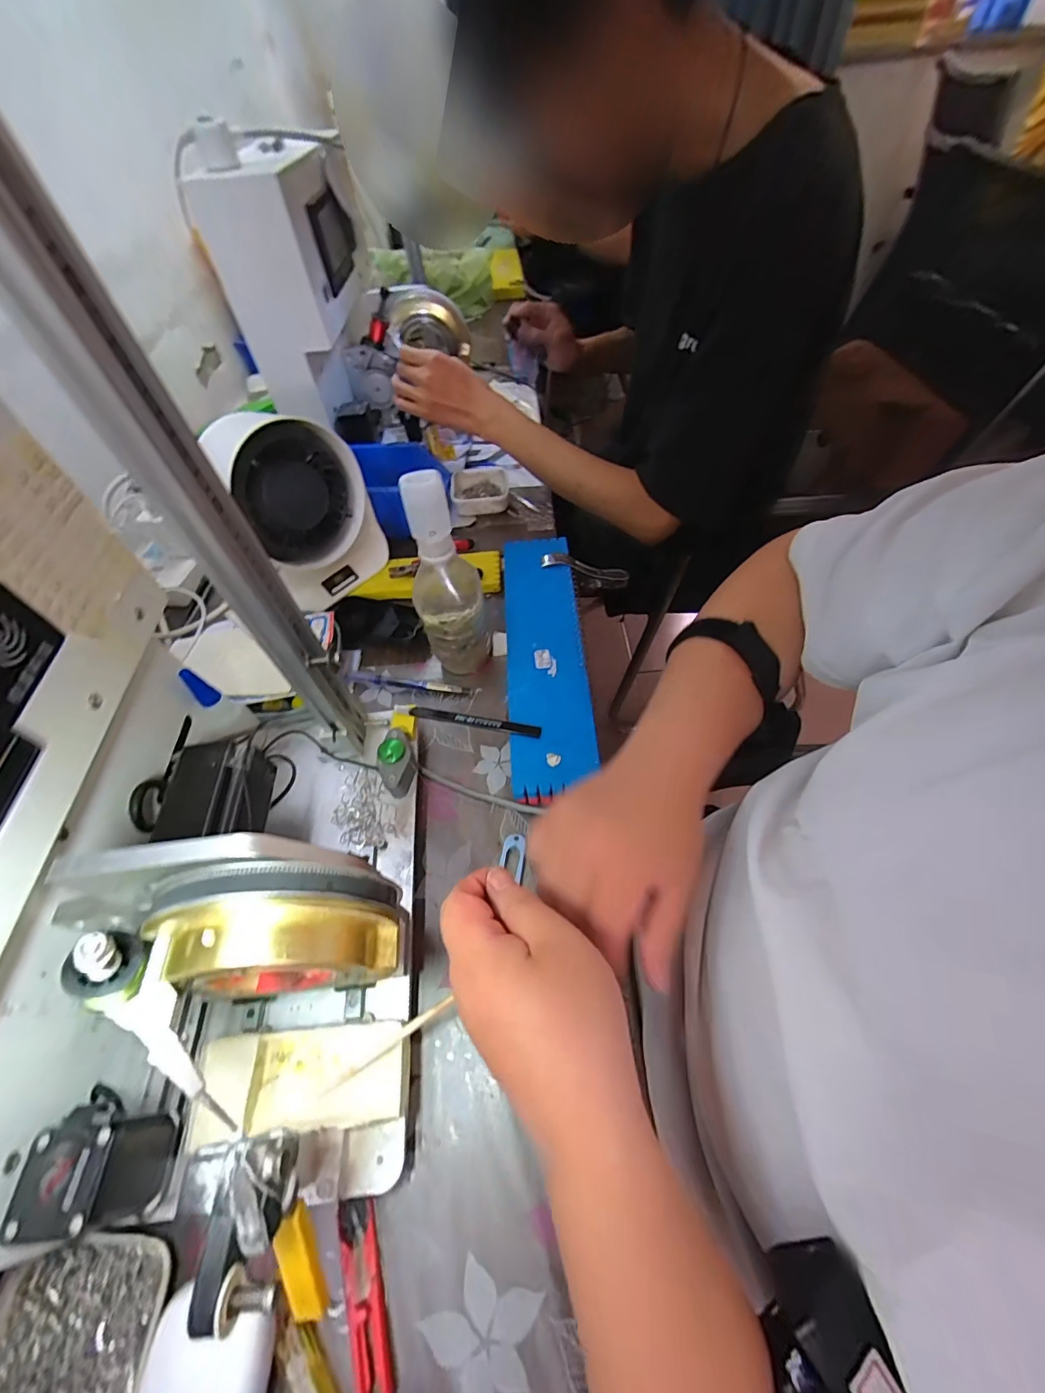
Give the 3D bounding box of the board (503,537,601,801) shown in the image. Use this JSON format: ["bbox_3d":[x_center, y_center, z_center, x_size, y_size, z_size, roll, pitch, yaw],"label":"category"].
[{"bbox_3d":[0.023,-0.053,0.524,0.081,0.010,0.331,-5,57,2],"label":"board"}]

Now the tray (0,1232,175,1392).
[{"bbox_3d":[-0.252,0.360,0.266,0.099,0.019,0.097,-3,54,2],"label":"tray"}]

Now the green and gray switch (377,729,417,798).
[{"bbox_3d":[-0.112,0.057,0.441,0.028,0.037,0.059,-10,54,-3],"label":"green and gray switch"}]

